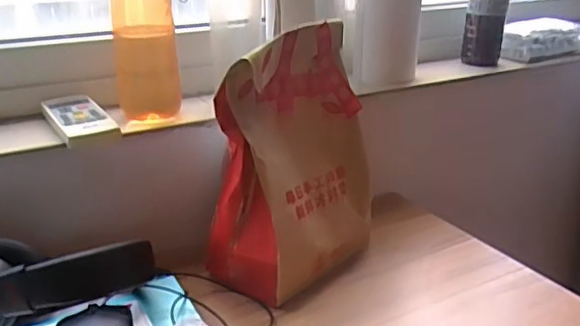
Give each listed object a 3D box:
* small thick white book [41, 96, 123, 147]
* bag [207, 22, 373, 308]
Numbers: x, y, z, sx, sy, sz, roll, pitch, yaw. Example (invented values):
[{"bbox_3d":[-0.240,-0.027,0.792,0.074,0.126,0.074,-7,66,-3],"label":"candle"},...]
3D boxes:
[{"bbox_3d":[-0.234,-0.048,0.637,0.058,0.020,0.108,-14,26,-30],"label":"small thick white book"},{"bbox_3d":[0.007,-0.008,0.639,0.115,0.244,0.198,17,28,36],"label":"bag"}]

